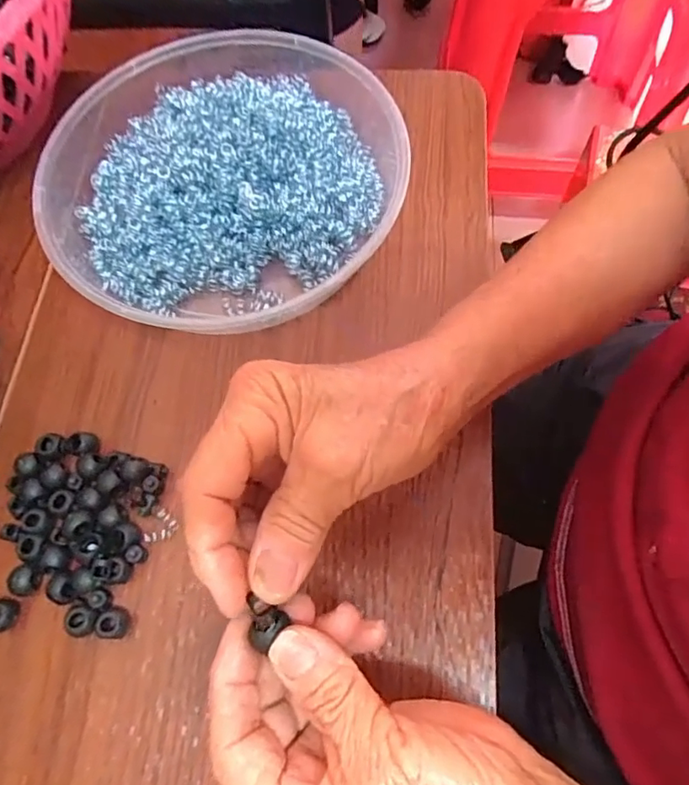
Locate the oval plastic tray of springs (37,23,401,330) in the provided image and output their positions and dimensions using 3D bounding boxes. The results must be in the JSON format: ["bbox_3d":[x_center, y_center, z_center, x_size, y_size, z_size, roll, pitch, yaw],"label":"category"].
[{"bbox_3d":[-0.084,-0.149,0.351,0.228,0.048,0.249,-25,69,-7],"label":"oval plastic tray of springs"}]

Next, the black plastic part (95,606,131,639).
[{"bbox_3d":[-0.115,0.115,0.271,0.015,0.013,0.013,10,69,7],"label":"black plastic part"}]

